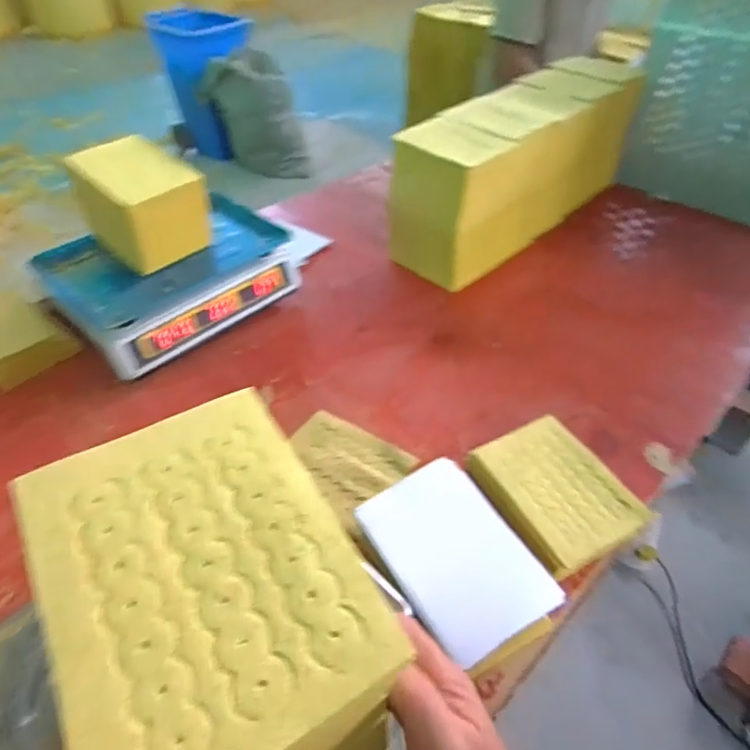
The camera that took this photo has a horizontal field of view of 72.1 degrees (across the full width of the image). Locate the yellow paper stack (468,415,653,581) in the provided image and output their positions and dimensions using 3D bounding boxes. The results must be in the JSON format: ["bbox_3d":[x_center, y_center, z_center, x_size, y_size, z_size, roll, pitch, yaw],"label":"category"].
[{"bbox_3d":[0.204,0.134,0.588,0.129,0.038,0.161,-21,50,-19],"label":"yellow paper stack"}]

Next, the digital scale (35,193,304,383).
[{"bbox_3d":[-0.320,-0.160,0.814,0.239,0.096,0.328,34,55,28],"label":"digital scale"}]

